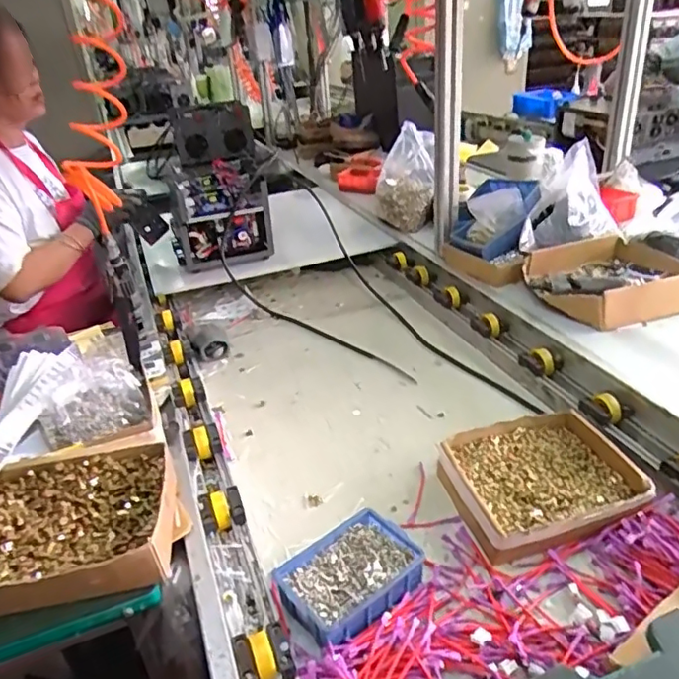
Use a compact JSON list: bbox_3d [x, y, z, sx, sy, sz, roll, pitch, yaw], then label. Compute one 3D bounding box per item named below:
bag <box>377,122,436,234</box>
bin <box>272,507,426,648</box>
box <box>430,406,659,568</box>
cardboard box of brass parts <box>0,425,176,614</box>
[{"bbox_3d":[0.173,-0.393,1.495,0.144,0.143,0.251,4,65,16],"label":"bag"},{"bbox_3d":[0.015,0.268,0.650,0.152,0.052,0.106,-24,34,-31],"label":"bin"},{"bbox_3d":[0.261,0.179,0.760,0.232,0.043,0.207,-11,29,-11],"label":"box"},{"bbox_3d":[-0.293,0.197,0.639,0.210,0.057,0.192,-10,29,-9],"label":"cardboard box of brass parts"}]

